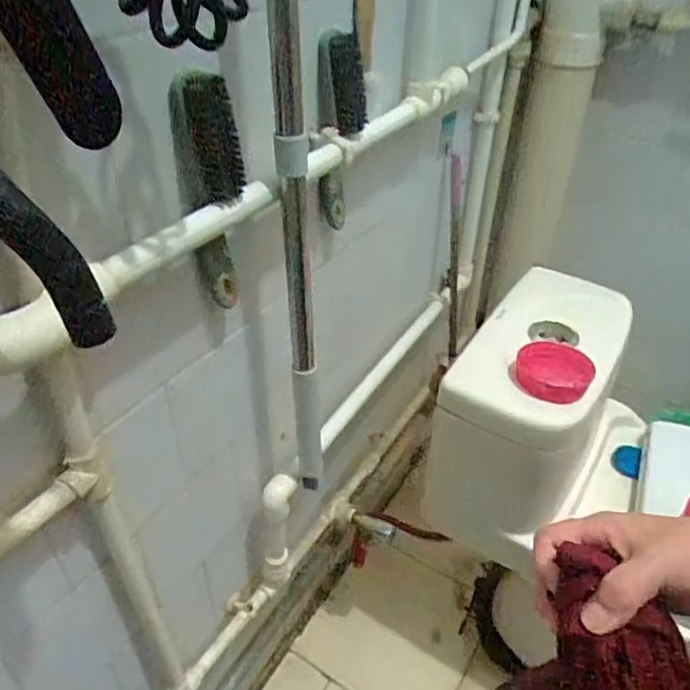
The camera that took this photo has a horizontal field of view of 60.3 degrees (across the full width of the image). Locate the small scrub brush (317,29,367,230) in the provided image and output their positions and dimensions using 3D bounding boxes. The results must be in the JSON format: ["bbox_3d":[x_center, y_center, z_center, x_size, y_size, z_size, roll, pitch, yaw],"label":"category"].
[{"bbox_3d":[-0.003,-0.221,0.644,0.059,0.208,0.047,-17,41,-22],"label":"small scrub brush"}]

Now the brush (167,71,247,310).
[{"bbox_3d":[-0.114,-0.121,0.516,0.052,0.210,0.039,-7,38,-11],"label":"brush"}]

